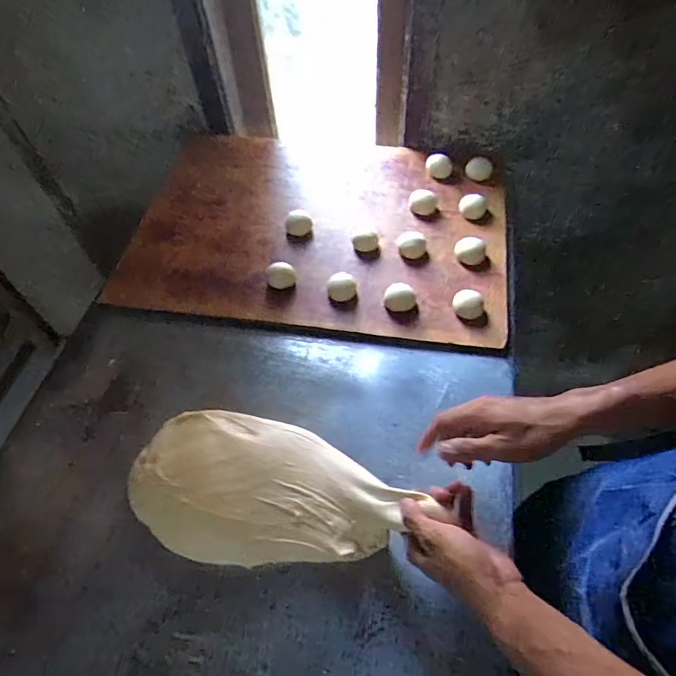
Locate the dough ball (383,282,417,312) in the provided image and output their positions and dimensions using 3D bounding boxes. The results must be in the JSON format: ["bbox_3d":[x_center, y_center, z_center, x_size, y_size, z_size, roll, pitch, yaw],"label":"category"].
[{"bbox_3d":[0.087,-0.058,0.673,0.044,0.021,0.034,4,56,6],"label":"dough ball"}]

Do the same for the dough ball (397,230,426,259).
[{"bbox_3d":[0.112,-0.142,0.732,0.042,0.023,0.036,0,56,4],"label":"dough ball"}]

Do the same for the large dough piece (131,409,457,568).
[{"bbox_3d":[-0.088,0.158,0.523,0.289,0.059,0.167,9,57,10],"label":"large dough piece"}]

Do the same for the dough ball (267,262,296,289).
[{"bbox_3d":[-0.082,-0.088,0.710,0.039,0.031,0.039,-2,56,2],"label":"dough ball"}]

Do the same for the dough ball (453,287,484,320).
[{"bbox_3d":[0.179,-0.046,0.662,0.041,0.025,0.033,14,58,13],"label":"dough ball"}]

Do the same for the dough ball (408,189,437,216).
[{"bbox_3d":[0.139,-0.222,0.785,0.042,0.029,0.040,-2,56,2],"label":"dough ball"}]

